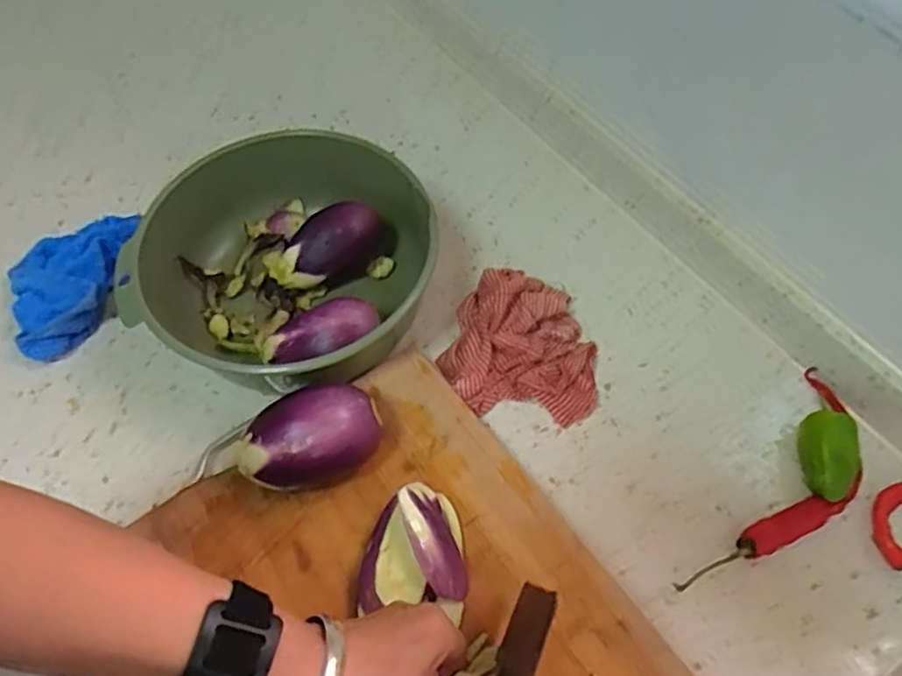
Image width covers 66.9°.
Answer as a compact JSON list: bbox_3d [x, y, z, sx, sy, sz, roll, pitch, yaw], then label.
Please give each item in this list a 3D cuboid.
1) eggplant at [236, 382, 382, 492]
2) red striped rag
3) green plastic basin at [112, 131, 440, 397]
[{"bbox_3d":[-0.099,0.072,0.483,0.099,0.066,0.061,-14,61,-8],"label":"eggplant"},{"bbox_3d":[0.056,0.003,0.548,0.125,0.039,0.115,5,60,2],"label":"red striped rag"},{"bbox_3d":[-0.132,-0.057,0.562,0.232,0.087,0.220,18,62,9],"label":"green plastic basin"}]

